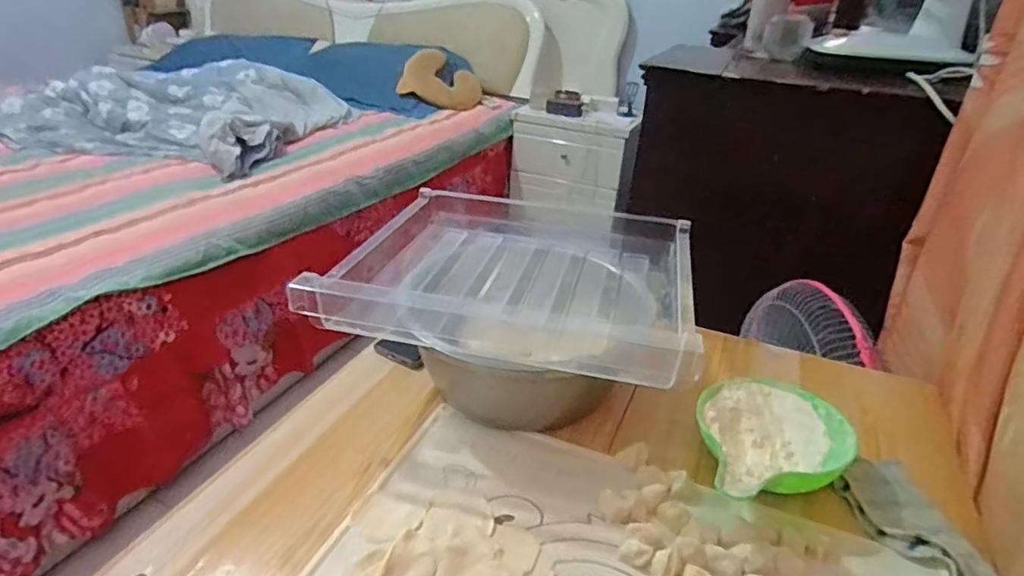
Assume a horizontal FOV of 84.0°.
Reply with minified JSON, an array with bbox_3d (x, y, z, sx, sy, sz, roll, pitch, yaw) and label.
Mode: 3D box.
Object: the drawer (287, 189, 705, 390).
[{"bbox_3d":[0.013,-0.025,0.678,0.372,0.060,0.342,10,33,11],"label":"drawer"}]

